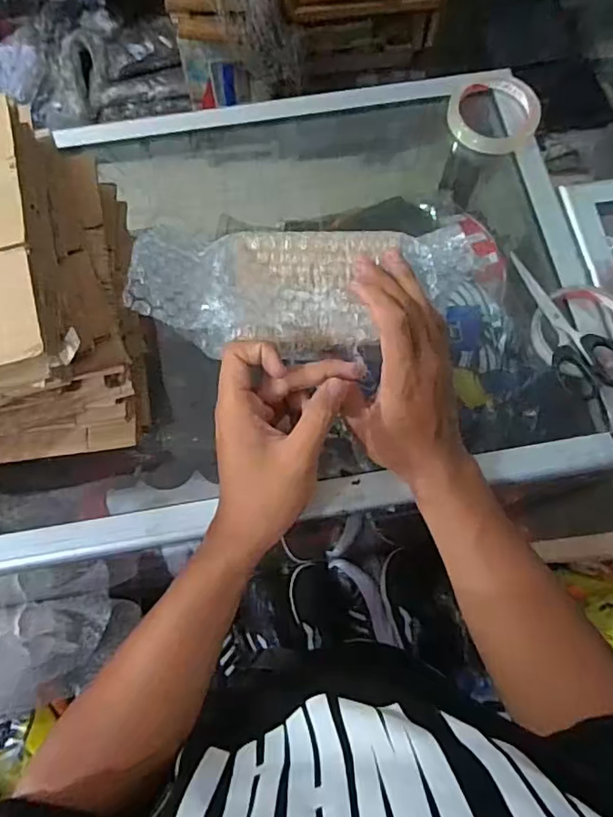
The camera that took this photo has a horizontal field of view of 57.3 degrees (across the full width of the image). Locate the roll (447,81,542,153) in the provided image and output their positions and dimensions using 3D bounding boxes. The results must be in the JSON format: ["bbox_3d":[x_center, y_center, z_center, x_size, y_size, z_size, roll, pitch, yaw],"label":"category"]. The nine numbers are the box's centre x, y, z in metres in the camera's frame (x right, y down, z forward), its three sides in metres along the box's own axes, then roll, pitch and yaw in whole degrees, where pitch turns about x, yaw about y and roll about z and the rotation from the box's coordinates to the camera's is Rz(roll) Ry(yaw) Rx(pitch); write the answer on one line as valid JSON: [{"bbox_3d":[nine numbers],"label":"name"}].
[{"bbox_3d":[0.196,-0.305,0.587,0.091,0.027,0.071,20,73,6],"label":"roll"}]

